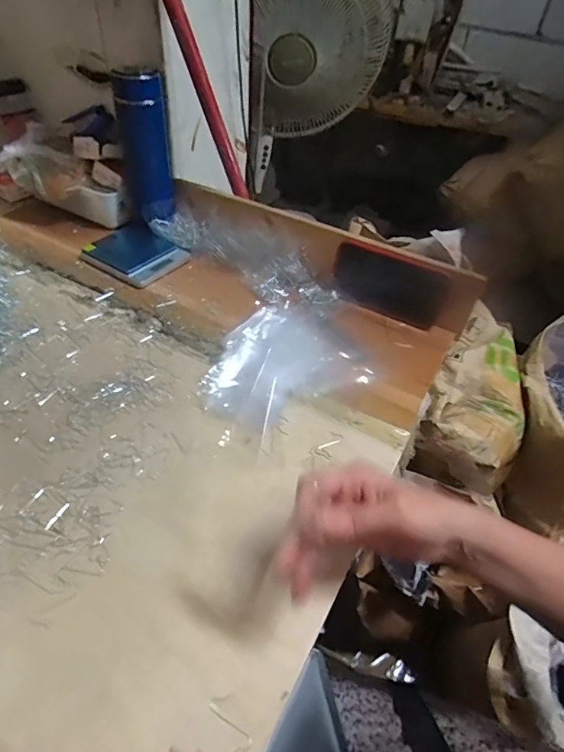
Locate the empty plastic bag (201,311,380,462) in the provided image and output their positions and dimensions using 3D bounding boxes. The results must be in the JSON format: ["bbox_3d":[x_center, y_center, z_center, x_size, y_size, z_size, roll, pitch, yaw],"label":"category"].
[{"bbox_3d":[-0.004,-0.011,0.527,0.158,0.014,0.191,36,53,26],"label":"empty plastic bag"}]

